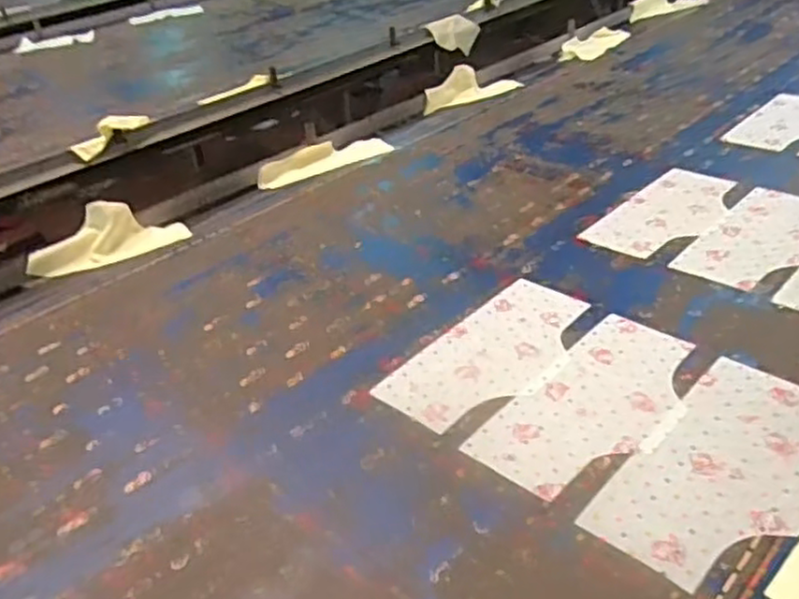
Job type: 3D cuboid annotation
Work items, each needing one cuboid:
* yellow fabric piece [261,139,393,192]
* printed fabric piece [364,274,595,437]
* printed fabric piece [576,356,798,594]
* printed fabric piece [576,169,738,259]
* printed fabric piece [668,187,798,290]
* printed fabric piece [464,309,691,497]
[{"bbox_3d":[-0.174,-0.322,1.608,0.327,0.047,0.119,-21,37,-19],"label":"yellow fabric piece"},{"bbox_3d":[0.130,0.068,0.925,0.159,0.005,0.317,24,44,38],"label":"printed fabric piece"},{"bbox_3d":[0.343,0.173,0.727,0.159,0.006,0.322,24,44,38],"label":"printed fabric piece"},{"bbox_3d":[0.454,-0.150,1.187,0.303,0.006,0.152,-32,41,-33],"label":"printed fabric piece"},{"bbox_3d":[0.566,-0.101,1.094,0.310,0.006,0.151,-32,41,-33],"label":"printed fabric piece"},{"bbox_3d":[0.236,0.120,0.824,0.161,0.004,0.318,24,44,38],"label":"printed fabric piece"}]

